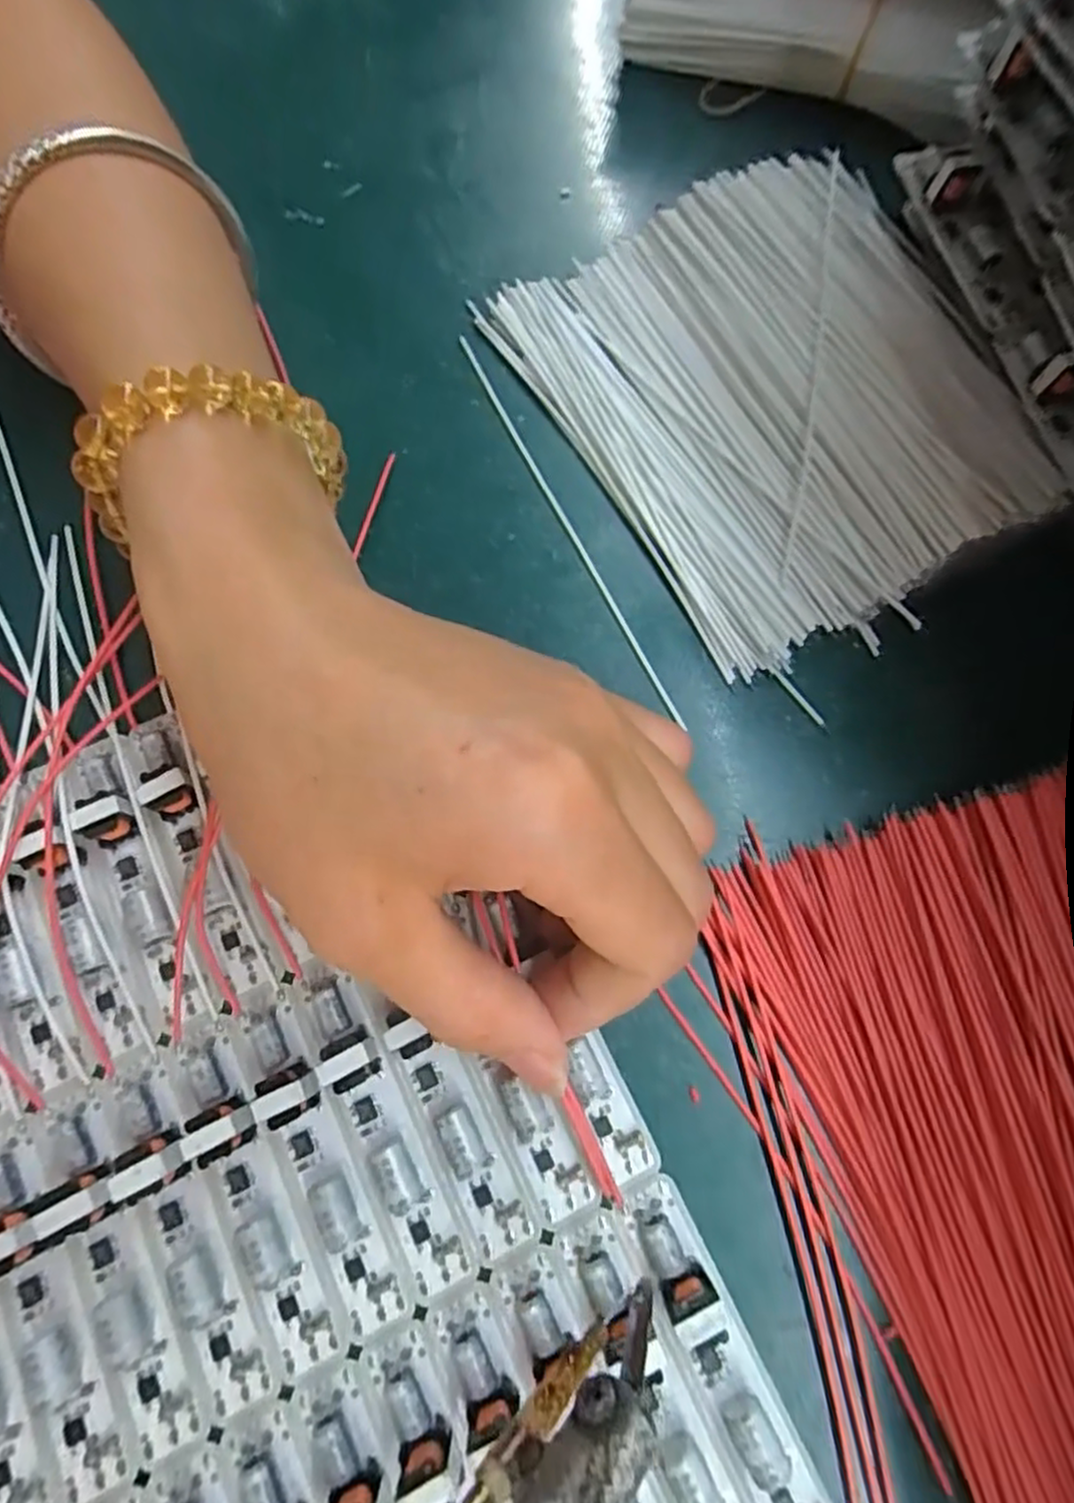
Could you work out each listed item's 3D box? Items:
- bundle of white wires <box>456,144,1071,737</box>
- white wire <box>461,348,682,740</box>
[{"bbox_3d":[0.071,-0.103,0.204,0.118,0.016,0.143,-27,75,-8],"label":"bundle of white wires"},{"bbox_3d":[0.008,-0.068,0.205,0.004,0.006,0.134,-26,76,-7],"label":"white wire"}]

